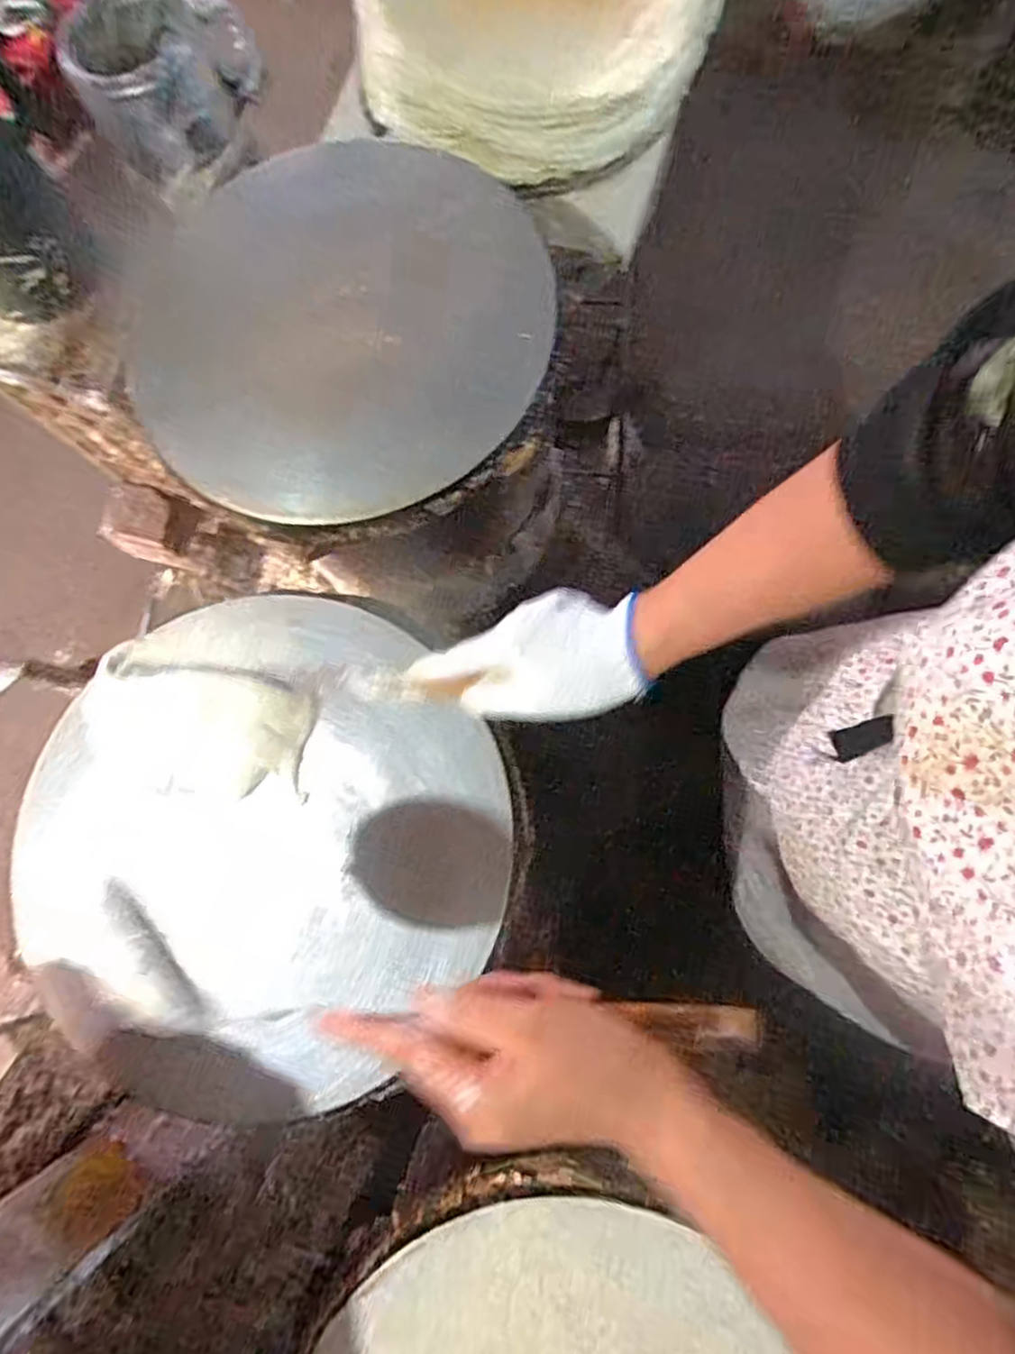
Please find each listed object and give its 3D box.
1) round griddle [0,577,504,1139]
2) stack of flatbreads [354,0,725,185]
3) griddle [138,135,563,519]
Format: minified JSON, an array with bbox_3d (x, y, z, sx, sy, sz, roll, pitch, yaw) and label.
[{"bbox_3d":[-0.195,0.119,0.507,0.360,0.043,0.353,-1,75,4],"label":"round griddle"},{"bbox_3d":[0.037,-0.740,0.731,0.350,0.140,0.345,28,79,11],"label":"stack of flatbreads"},{"bbox_3d":[-0.146,-0.307,0.594,0.357,0.046,0.340,-1,75,4],"label":"griddle"}]

